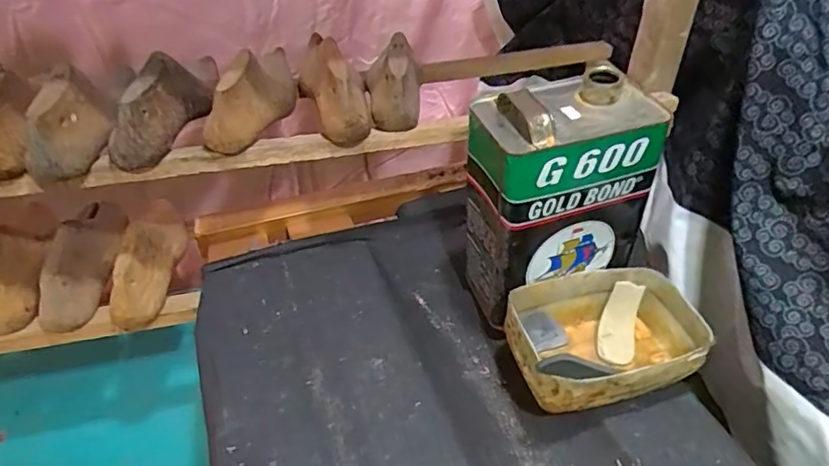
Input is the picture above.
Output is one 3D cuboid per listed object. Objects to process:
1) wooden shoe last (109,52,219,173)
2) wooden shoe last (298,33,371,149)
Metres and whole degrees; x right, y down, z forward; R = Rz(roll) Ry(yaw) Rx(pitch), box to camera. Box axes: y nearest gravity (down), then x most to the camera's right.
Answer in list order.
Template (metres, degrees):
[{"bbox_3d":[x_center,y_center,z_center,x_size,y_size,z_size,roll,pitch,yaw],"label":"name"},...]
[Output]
[{"bbox_3d":[-0.268,-0.142,0.595,0.043,0.076,0.172,6,38,5],"label":"wooden shoe last"},{"bbox_3d":[-0.088,-0.169,0.618,0.067,0.068,0.148,-16,65,-19],"label":"wooden shoe last"}]

